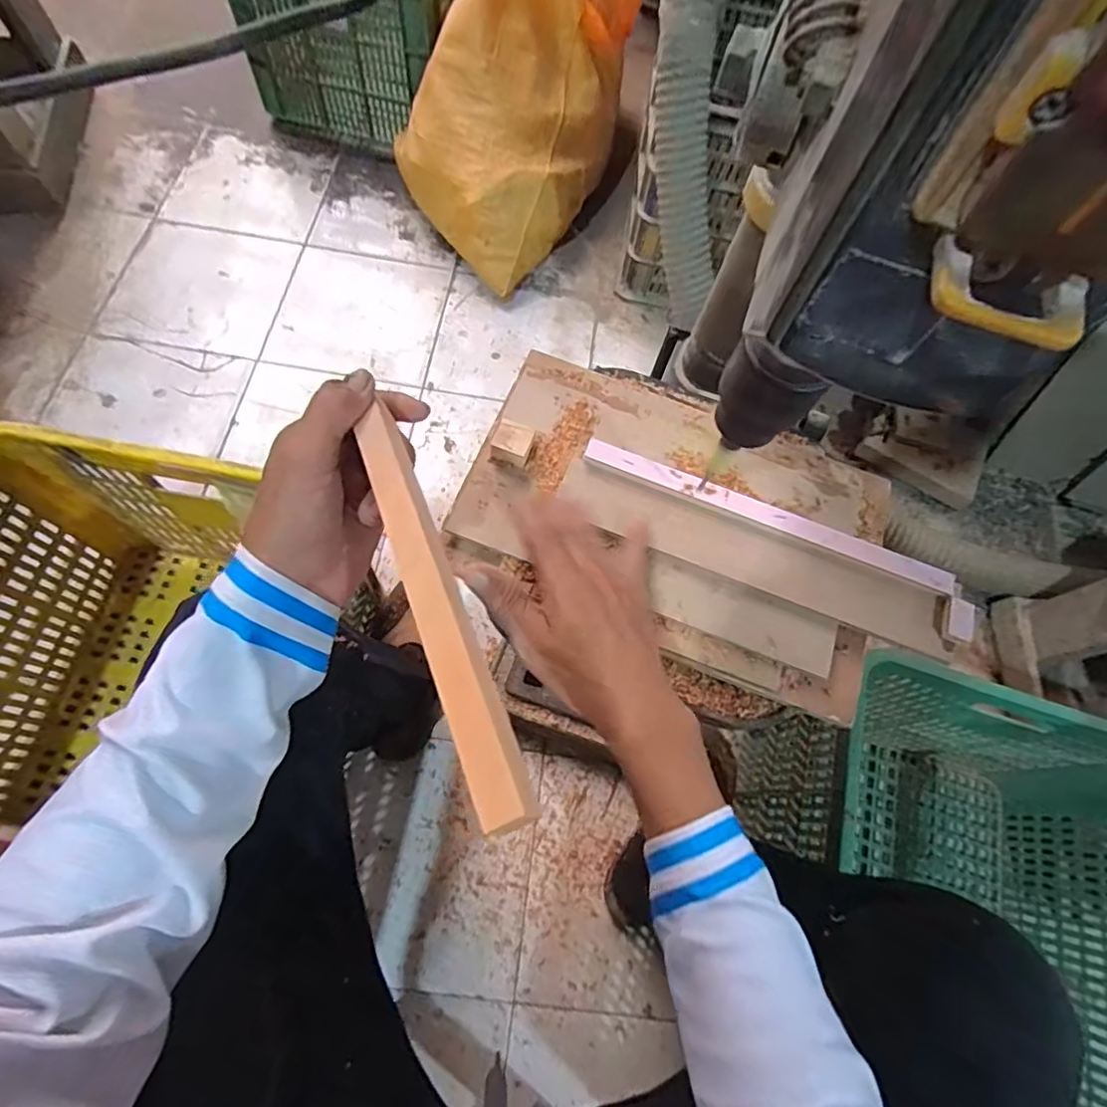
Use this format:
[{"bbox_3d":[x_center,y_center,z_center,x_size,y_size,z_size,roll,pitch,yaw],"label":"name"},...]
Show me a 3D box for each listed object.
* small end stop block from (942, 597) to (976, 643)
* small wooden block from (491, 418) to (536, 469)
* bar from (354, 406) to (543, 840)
[{"bbox_3d":[0.292,0.048,0.425,0.019,0.010,0.031,15,67,0],"label":"small end stop block"},{"bbox_3d":[-0.030,-0.084,0.446,0.026,0.017,0.030,23,67,4],"label":"small wooden block"},{"bbox_3d":[-0.053,0.015,0.258,0.022,0.017,0.203,-20,61,-10],"label":"bar"}]

